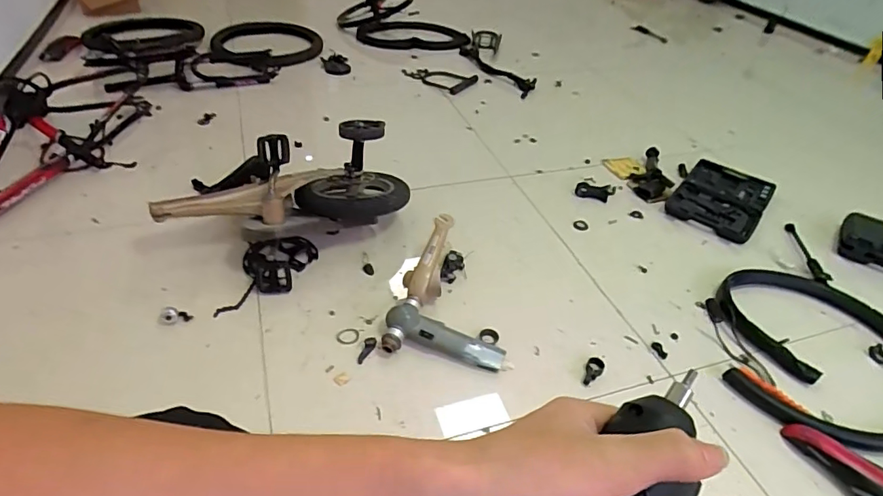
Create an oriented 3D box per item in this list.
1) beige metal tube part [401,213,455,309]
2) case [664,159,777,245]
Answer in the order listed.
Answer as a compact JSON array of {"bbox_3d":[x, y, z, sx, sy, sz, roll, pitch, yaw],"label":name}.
[{"bbox_3d":[-0.028,0.025,1.187,0.088,0.076,0.243,12,57,8],"label":"beige metal tube part"},{"bbox_3d":[0.871,-0.156,1.592,0.245,0.032,0.408,29,46,27],"label":"case"}]

